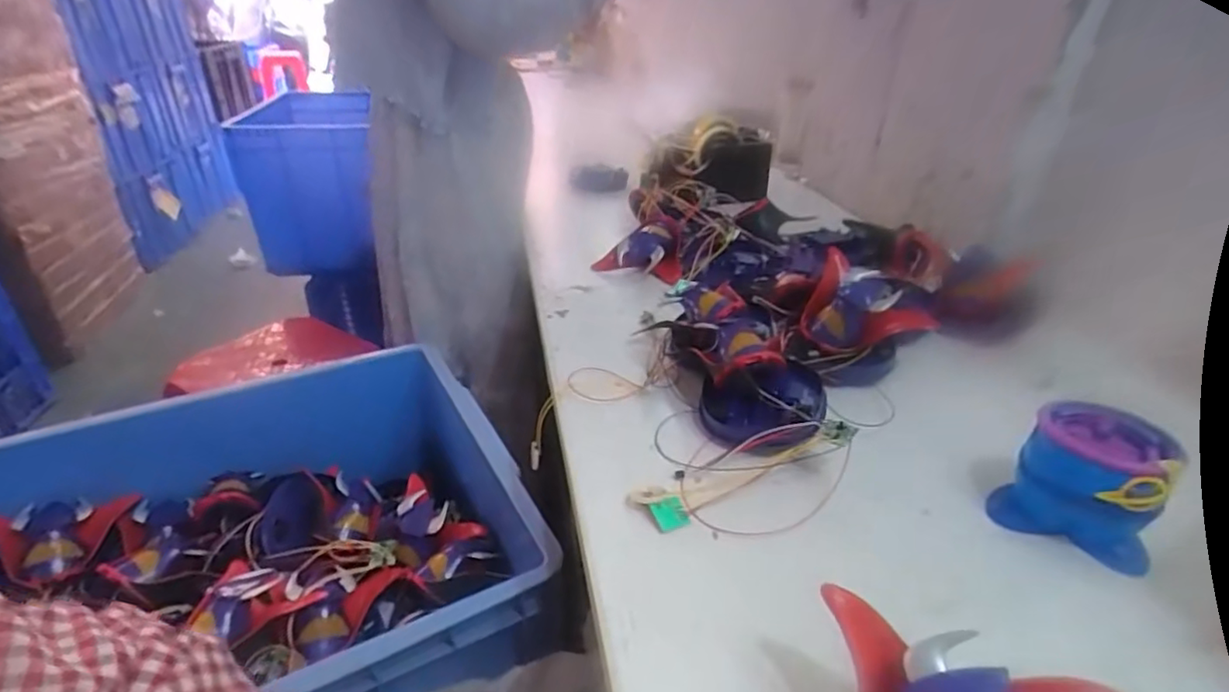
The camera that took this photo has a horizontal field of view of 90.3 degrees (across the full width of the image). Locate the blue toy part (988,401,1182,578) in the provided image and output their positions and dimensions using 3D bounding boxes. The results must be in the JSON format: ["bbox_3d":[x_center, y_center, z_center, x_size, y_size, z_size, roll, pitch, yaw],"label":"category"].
[{"bbox_3d":[0.334,0.096,0.431,0.077,0.075,0.092,-26,40,-36],"label":"blue toy part"}]

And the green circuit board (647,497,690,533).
[{"bbox_3d":[0.040,0.123,0.444,0.025,0.004,0.023,-15,61,-15],"label":"green circuit board"}]

